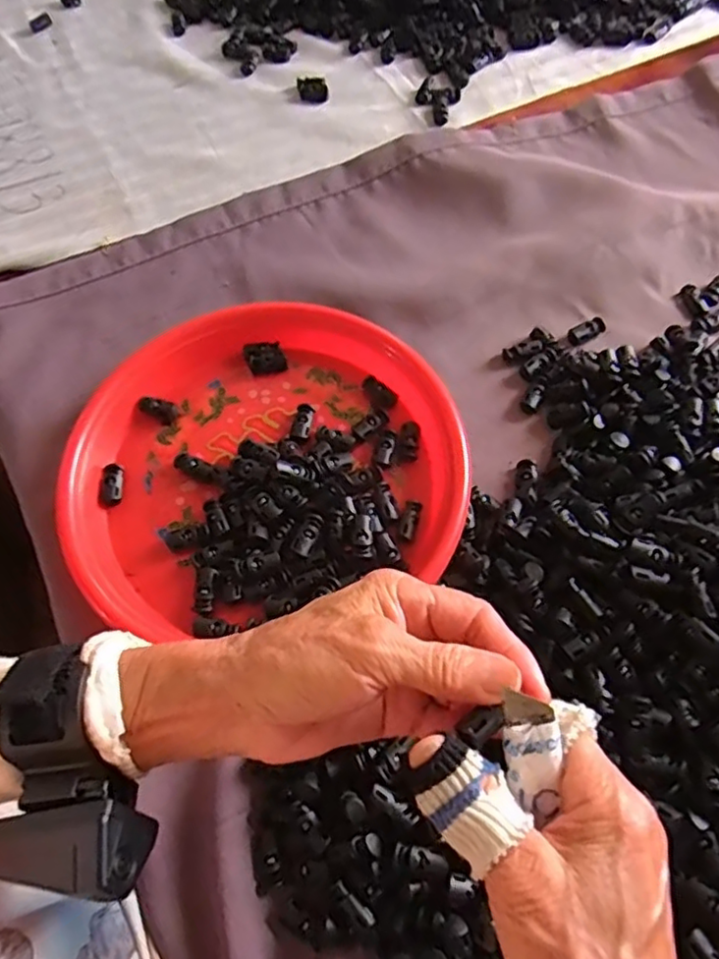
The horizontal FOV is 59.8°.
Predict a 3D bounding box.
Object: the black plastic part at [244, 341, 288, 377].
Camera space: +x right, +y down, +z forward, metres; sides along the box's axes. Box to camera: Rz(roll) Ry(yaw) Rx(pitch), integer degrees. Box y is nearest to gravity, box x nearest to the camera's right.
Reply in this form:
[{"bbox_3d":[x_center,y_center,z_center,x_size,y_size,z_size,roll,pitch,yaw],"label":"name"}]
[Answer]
[{"bbox_3d":[-0.070,-0.090,0.461,0.028,0.012,0.025,-15,65,-4],"label":"black plastic part"}]

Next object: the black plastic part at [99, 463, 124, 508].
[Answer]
[{"bbox_3d":[-0.167,0.003,0.422,0.014,0.006,0.030,2,65,4],"label":"black plastic part"}]

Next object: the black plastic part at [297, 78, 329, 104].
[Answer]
[{"bbox_3d":[-0.044,-0.373,0.598,0.028,0.007,0.029,-12,65,-3],"label":"black plastic part"}]

